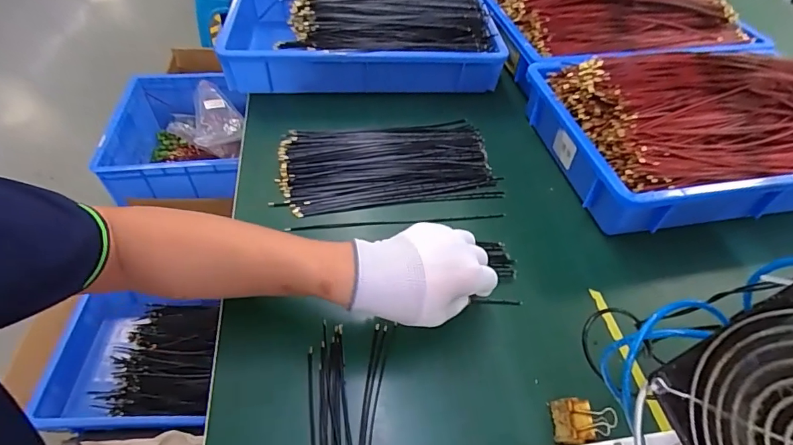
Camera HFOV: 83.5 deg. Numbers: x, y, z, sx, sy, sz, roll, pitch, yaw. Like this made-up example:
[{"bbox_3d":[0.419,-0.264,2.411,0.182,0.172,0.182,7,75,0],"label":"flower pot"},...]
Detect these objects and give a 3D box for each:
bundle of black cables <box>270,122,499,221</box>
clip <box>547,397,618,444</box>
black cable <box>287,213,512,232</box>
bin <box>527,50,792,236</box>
[{"bbox_3d":[-0.016,-0.088,0.601,0.278,0.027,0.153,-9,50,-12],"label":"bundle of black cables"},{"bbox_3d":[0.159,0.167,0.379,0.045,0.021,0.037,2,48,-2],"label":"clip"},{"bbox_3d":[0.007,-0.001,0.543,0.258,0.006,0.007,-5,49,-8],"label":"black cable"},{"bbox_3d":[0.424,-0.138,0.604,0.422,0.148,0.281,-4,49,-8],"label":"bin"}]

